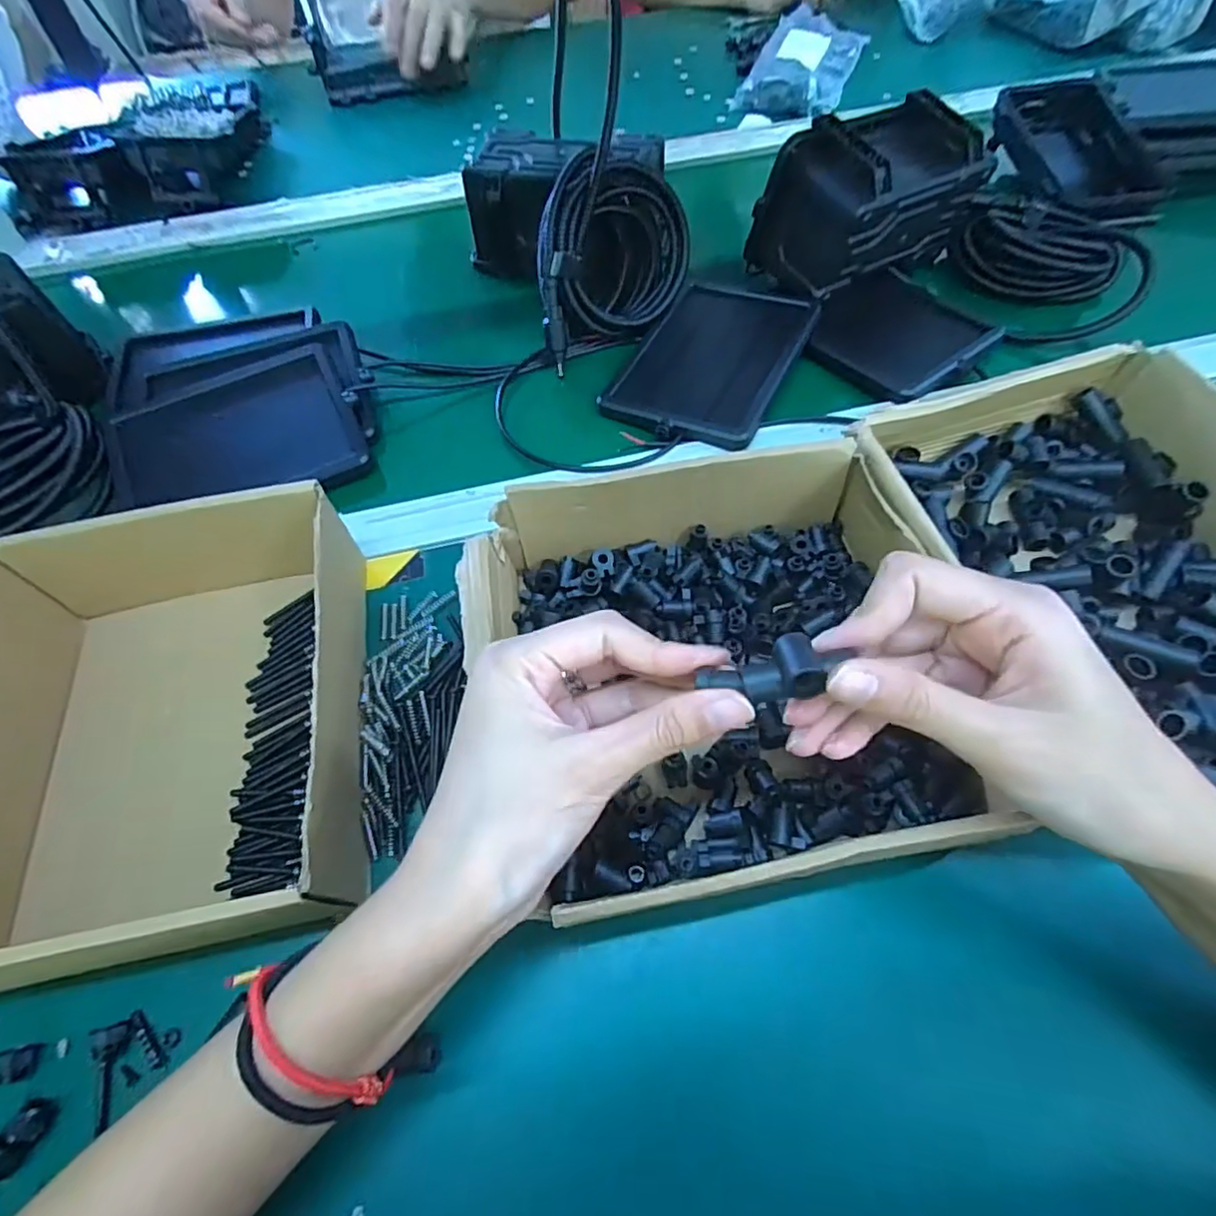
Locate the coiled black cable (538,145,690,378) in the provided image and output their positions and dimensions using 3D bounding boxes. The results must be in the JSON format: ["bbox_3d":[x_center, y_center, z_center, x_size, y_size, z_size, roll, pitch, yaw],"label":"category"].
[{"bbox_3d":[0.000,-0.267,0.459,0.133,0.103,0.064,-39,64,-19],"label":"coiled black cable"}]

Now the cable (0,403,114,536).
[{"bbox_3d":[-0.411,-0.092,0.419,0.125,0.034,0.090,-4,58,0],"label":"cable"}]

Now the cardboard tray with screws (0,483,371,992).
[{"bbox_3d":[-0.221,0.041,0.307,0.178,0.064,0.228,-11,59,-4],"label":"cardboard tray with screws"}]

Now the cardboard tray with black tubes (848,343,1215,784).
[{"bbox_3d":[0.264,-0.024,0.330,0.205,0.071,0.248,-16,59,-6],"label":"cardboard tray with black tubes"}]

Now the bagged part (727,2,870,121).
[{"bbox_3d":[0.227,-0.632,0.715,0.110,0.034,0.186,20,62,15],"label":"bagged part"}]

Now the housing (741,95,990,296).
[{"bbox_3d":[0.210,-0.326,0.482,0.162,0.093,0.084,-31,62,-15],"label":"housing"}]

